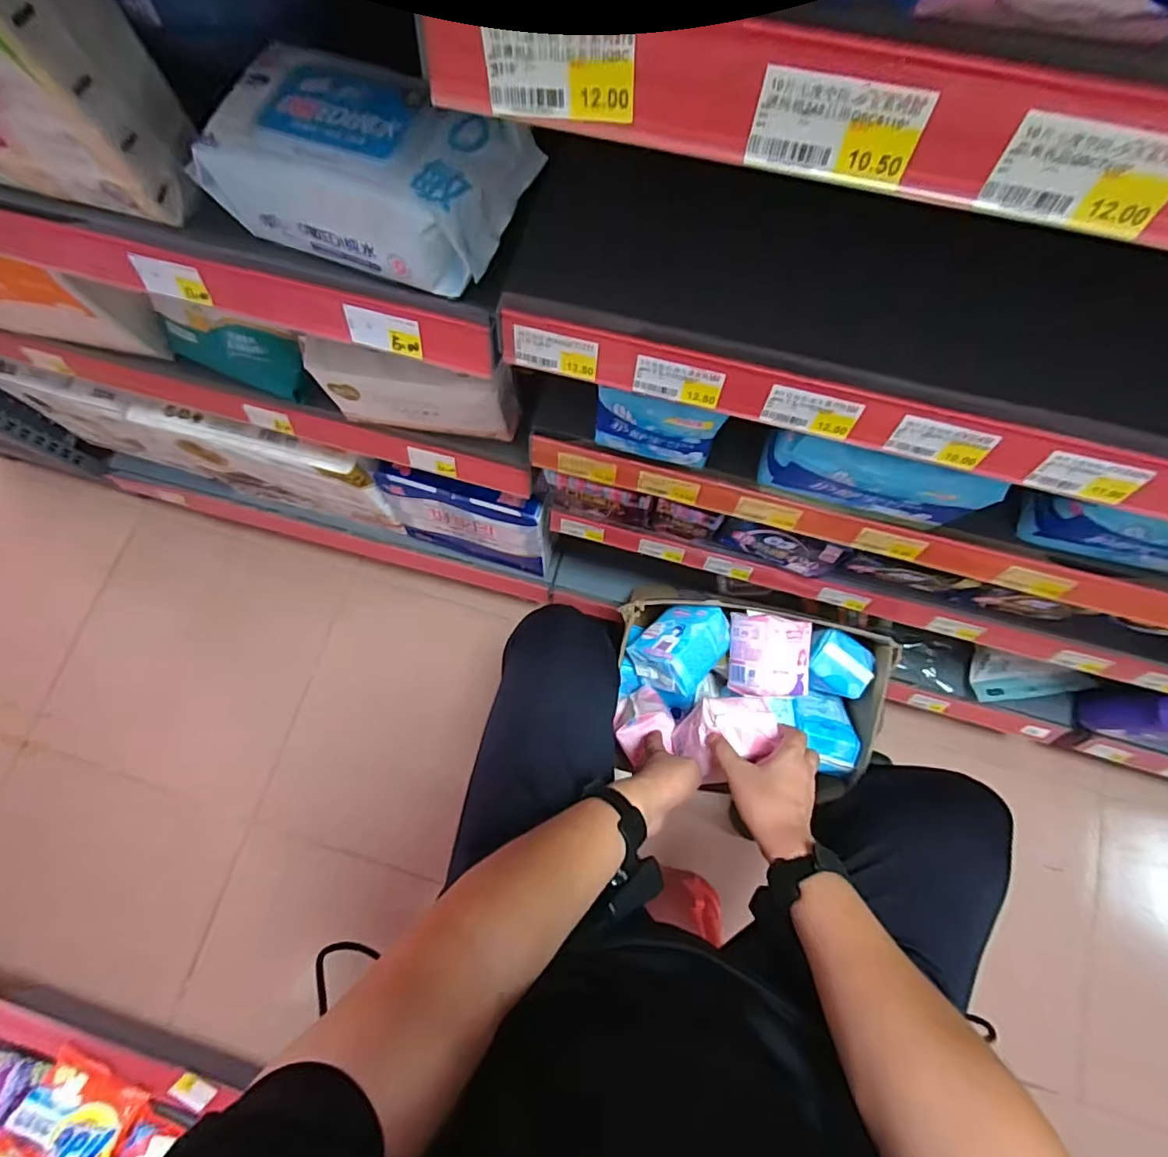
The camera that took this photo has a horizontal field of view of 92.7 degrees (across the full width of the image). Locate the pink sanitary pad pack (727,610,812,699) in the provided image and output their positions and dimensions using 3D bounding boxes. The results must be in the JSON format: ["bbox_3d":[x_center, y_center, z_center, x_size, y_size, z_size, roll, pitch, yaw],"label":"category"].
[{"bbox_3d":[0.253,0.103,0.750,0.092,0.067,0.112,7,87,-20],"label":"pink sanitary pad pack"}]

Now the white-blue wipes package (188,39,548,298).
[{"bbox_3d":[-0.142,-0.279,0.373,0.195,0.065,0.114,22,78,6],"label":"white-blue wipes package"}]

